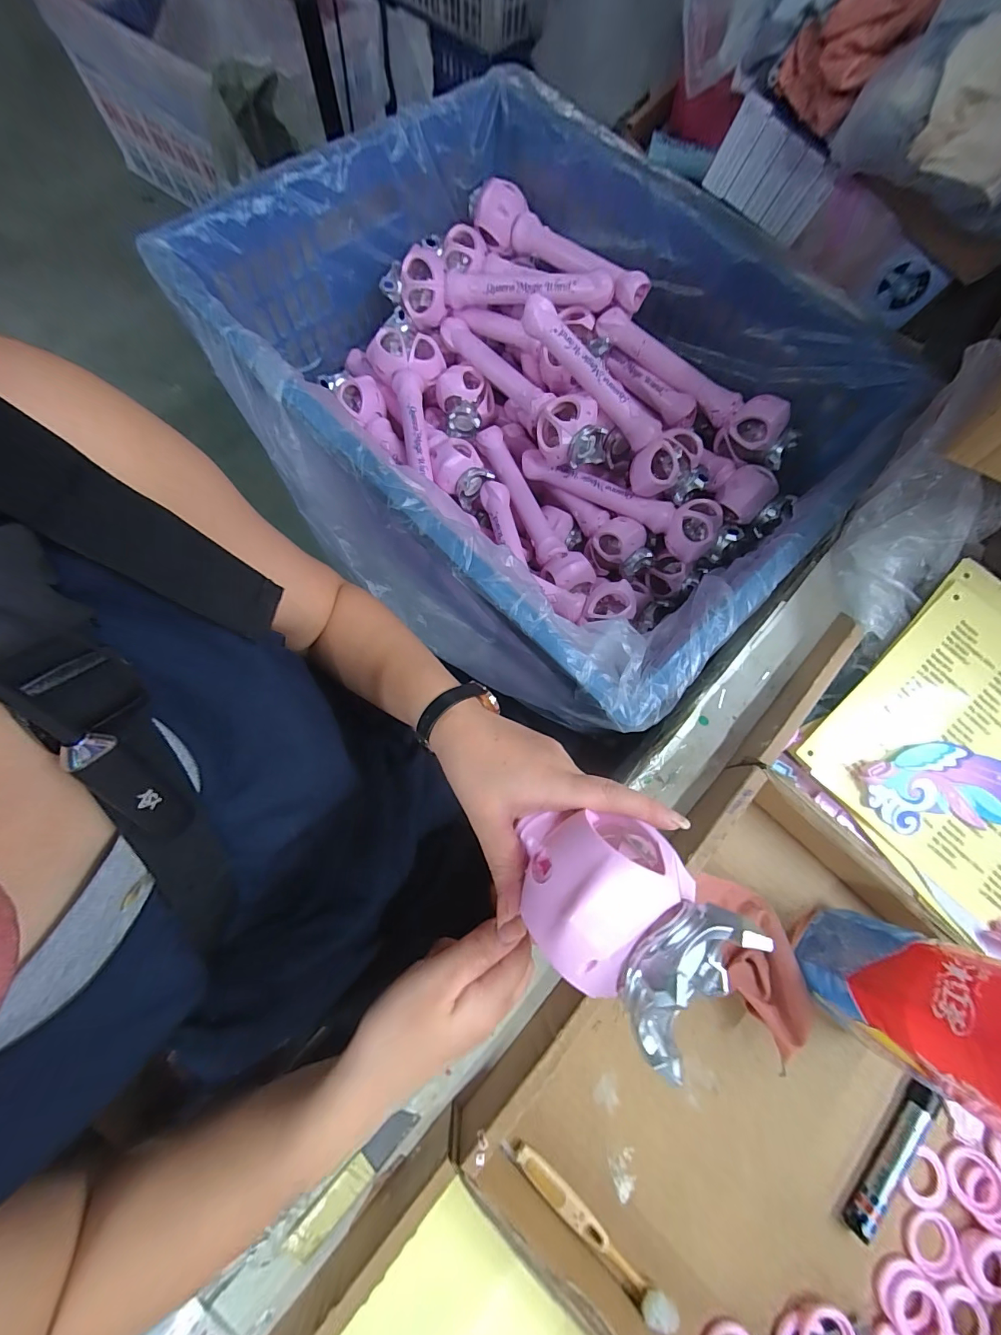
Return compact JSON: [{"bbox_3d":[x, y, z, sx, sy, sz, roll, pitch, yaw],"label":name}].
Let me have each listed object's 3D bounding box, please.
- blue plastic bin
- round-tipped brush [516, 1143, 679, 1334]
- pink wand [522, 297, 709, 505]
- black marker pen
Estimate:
[{"bbox_3d":[0.038,-0.367,0.643,0.794,0.318,0.647,42,76,9],"label":"blue plastic bin"},{"bbox_3d":[0.064,0.391,0.303,0.137,0.015,0.015,42,76,9],"label":"round-tipped brush"},{"bbox_3d":[0.166,-0.388,0.653,0.359,0.071,0.081,42,76,-11],"label":"pink wand"},{"bbox_3d":[0.290,0.363,0.324,0.019,0.014,0.111,42,76,9],"label":"black marker pen"}]

